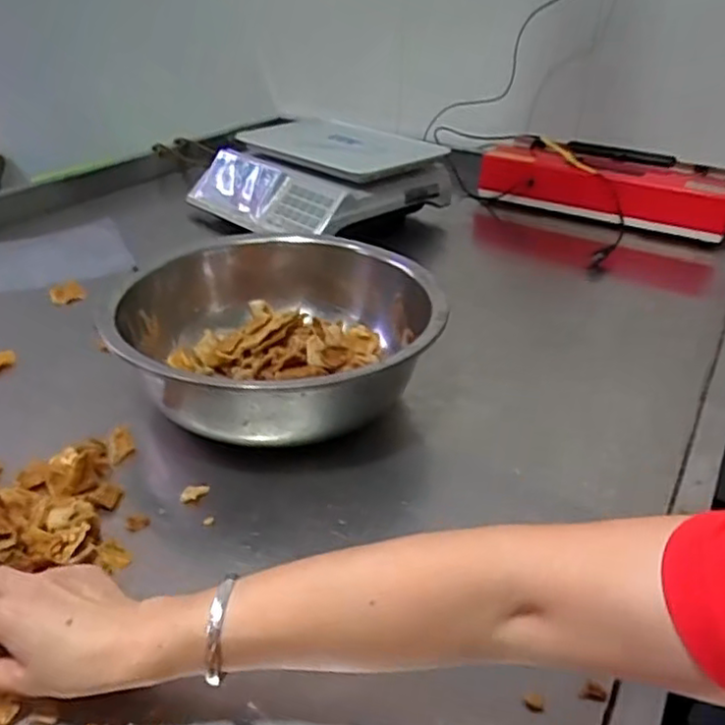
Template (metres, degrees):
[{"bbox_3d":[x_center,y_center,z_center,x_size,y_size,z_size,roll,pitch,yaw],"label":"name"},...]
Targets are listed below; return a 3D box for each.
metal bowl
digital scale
[{"bbox_3d":[-0.075,-0.038,0.734,0.377,0.103,0.361,0,32,0],"label":"metal bowl"},{"bbox_3d":[-0.077,-0.321,1.142,0.350,0.105,0.287,25,40,35],"label":"digital scale"}]

